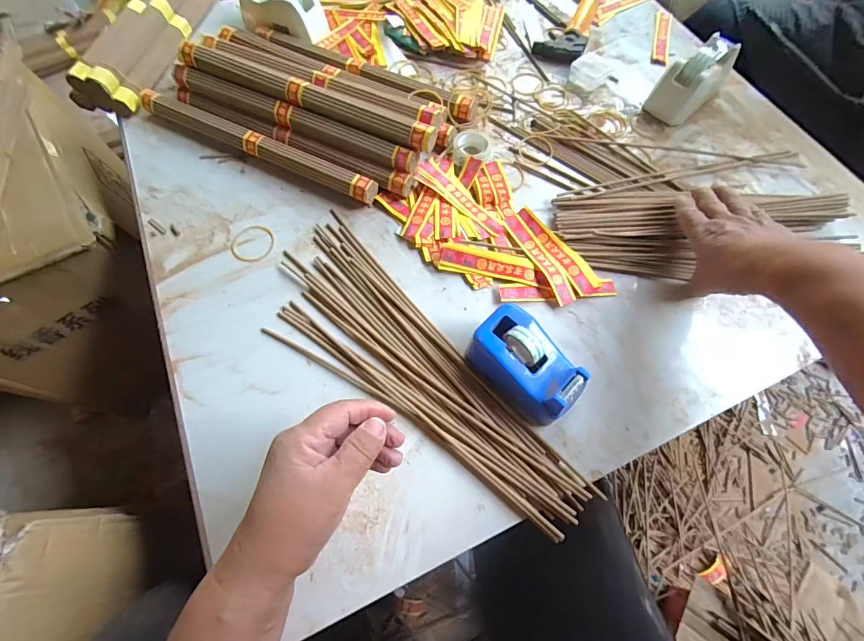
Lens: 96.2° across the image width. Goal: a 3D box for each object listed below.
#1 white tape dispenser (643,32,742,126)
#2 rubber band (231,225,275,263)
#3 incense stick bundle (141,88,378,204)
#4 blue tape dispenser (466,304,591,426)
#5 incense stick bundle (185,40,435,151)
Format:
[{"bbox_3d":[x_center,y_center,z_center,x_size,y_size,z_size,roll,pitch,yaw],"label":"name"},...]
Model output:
[{"bbox_3d":[0.336,-0.311,0.494,0.115,0.063,0.054,-41,74,-16],"label":"white tape dispenser"},{"bbox_3d":[-0.194,-0.084,0.416,0.048,0.004,0.046,1,67,-1],"label":"rubber band"},{"bbox_3d":[-0.201,-0.202,0.445,0.307,0.029,0.032,25,69,8],"label":"incense stick bundle"},{"bbox_3d":[0.081,0.041,0.338,0.058,0.052,0.100,-39,74,-16],"label":"blue tape dispenser"},{"bbox_3d":[-0.139,-0.254,0.436,0.314,0.033,0.037,25,69,8],"label":"incense stick bundle"}]

